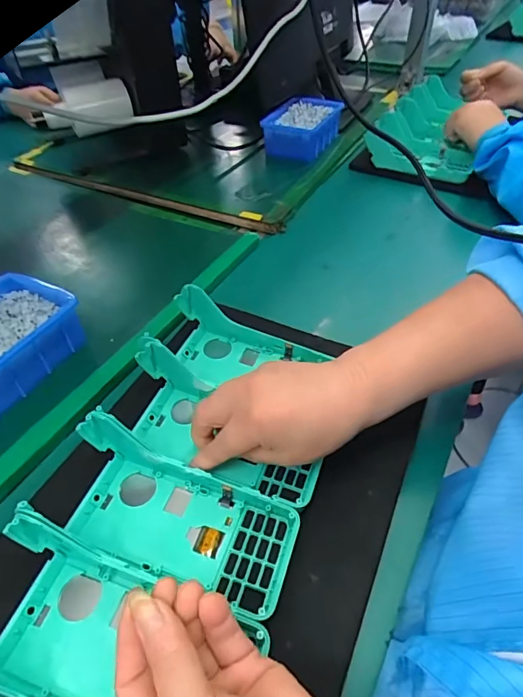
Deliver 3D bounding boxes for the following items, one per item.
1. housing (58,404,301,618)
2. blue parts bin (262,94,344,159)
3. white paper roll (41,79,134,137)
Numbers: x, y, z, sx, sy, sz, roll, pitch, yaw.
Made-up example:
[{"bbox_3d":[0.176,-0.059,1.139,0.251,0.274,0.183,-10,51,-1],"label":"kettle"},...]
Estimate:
[{"bbox_3d":[-0.061,0.108,0.293,0.163,0.061,0.087,14,47,18],"label":"housing"},{"bbox_3d":[0.071,-0.375,0.735,0.106,0.053,0.156,12,46,16],"label":"blue parts bin"},{"bbox_3d":[-0.286,-0.390,0.713,0.141,0.063,0.050,-16,44,8],"label":"white paper roll"}]

